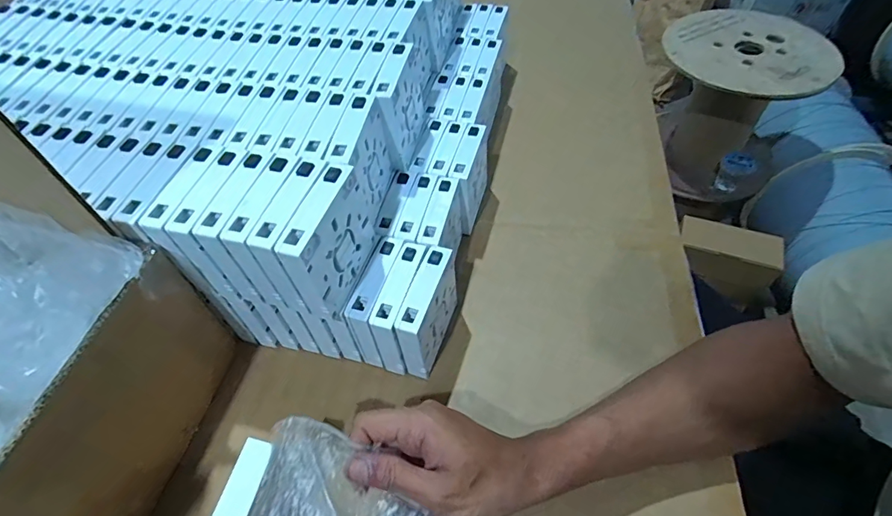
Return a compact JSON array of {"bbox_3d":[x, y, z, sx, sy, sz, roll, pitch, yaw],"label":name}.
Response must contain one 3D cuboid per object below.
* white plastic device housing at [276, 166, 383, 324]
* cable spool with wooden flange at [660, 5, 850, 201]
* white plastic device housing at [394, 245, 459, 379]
[{"bbox_3d":[-0.086,-0.009,0.350,0.022,0.089,0.094,14,55,13],"label":"white plastic device housing"},{"bbox_3d":[0.659,-0.354,1.106,0.320,0.317,0.306,11,55,11],"label":"cable spool with wooden flange"},{"bbox_3d":[-0.015,0.051,0.406,0.023,0.086,0.088,14,55,13],"label":"white plastic device housing"}]

